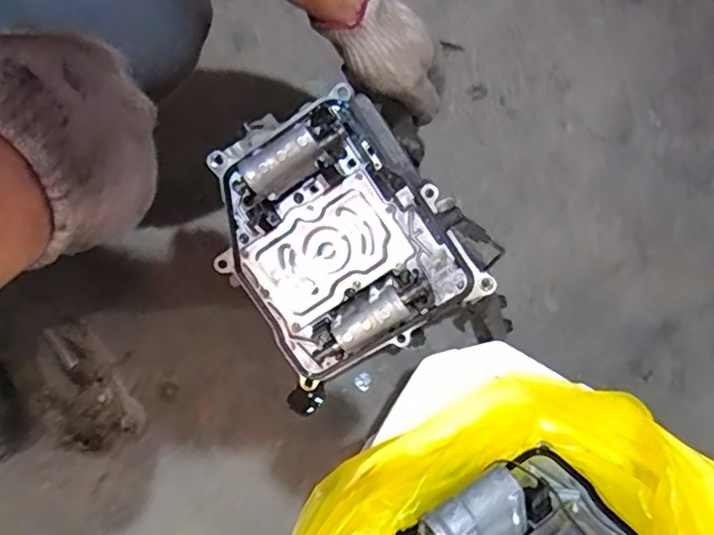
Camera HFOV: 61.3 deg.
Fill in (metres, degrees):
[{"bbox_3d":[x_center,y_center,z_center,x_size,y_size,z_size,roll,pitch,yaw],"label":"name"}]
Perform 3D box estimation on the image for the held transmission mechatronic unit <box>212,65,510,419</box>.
[{"bbox_3d":[-0.021,-0.029,0.530,0.204,0.085,0.236,-34,97,4],"label":"held transmission mechatronic unit"}]

